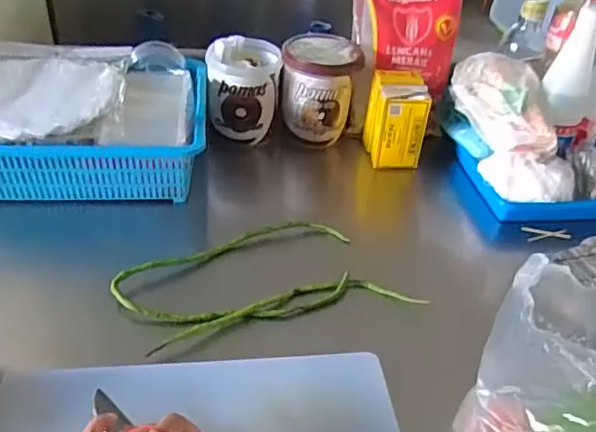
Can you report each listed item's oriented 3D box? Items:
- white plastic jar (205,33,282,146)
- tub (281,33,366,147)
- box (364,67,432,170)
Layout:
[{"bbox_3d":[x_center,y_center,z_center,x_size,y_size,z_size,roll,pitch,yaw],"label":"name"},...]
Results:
[{"bbox_3d":[-0.082,-0.192,0.887,0.105,0.124,0.107,3,37,-3],"label":"white plastic jar"},{"bbox_3d":[0.033,-0.196,0.915,0.116,0.141,0.107,3,37,-3],"label":"tub"},{"bbox_3d":[0.148,-0.146,0.877,0.071,0.126,0.082,0,38,-7],"label":"box"}]

